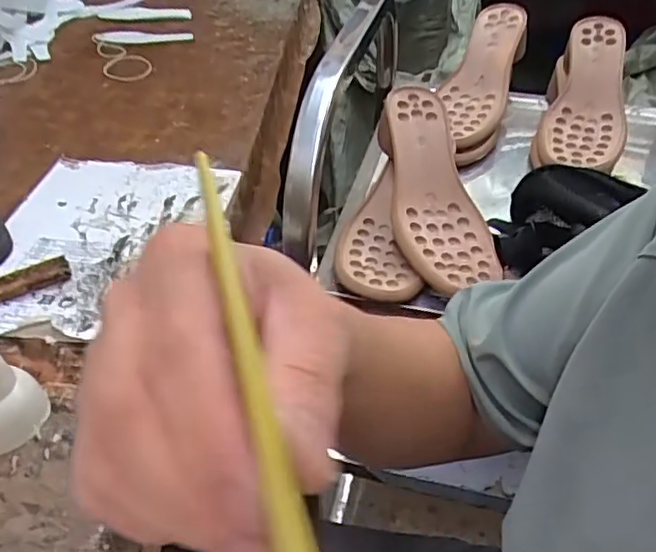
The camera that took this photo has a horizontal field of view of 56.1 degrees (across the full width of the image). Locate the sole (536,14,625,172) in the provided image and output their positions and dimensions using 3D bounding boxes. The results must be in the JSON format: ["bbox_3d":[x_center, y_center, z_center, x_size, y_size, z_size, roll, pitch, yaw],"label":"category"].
[{"bbox_3d":[0.314,-0.218,0.737,0.092,0.031,0.240,13,66,15],"label":"sole"}]

